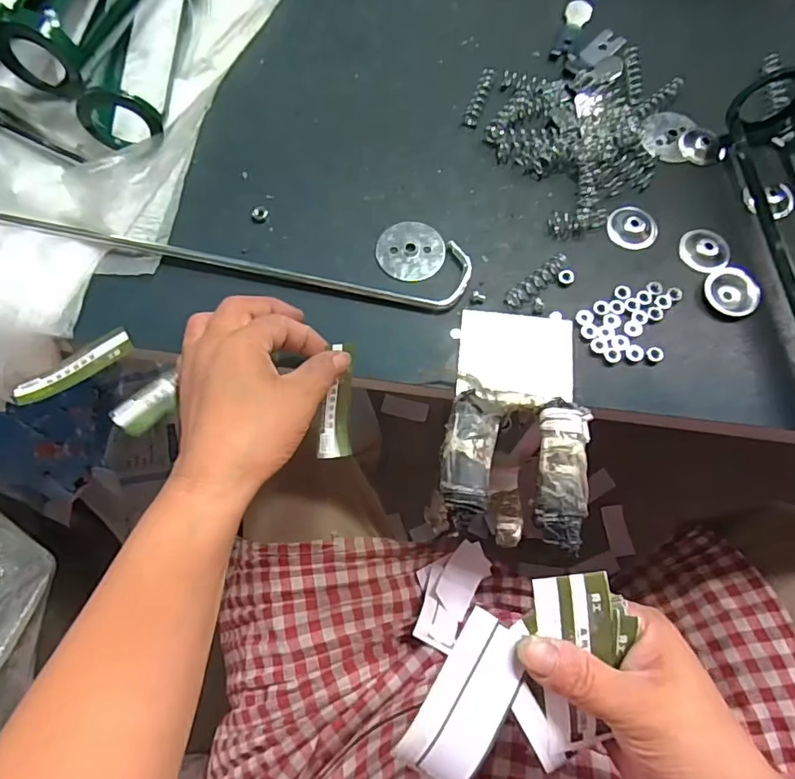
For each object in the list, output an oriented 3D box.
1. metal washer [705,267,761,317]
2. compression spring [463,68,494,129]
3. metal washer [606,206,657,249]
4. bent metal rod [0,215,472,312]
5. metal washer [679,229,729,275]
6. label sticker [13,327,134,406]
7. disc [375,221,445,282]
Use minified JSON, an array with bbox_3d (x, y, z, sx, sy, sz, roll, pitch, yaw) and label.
[{"bbox_3d":[0.223,-0.065,0.343,0.035,0.007,0.034,0,72,-1],"label":"metal washer"},{"bbox_3d":[0.062,-0.223,0.392,0.011,0.010,0.052,19,72,5],"label":"compression spring"},{"bbox_3d":[0.165,-0.114,0.358,0.032,0.004,0.032,0,72,-1],"label":"metal washer"},{"bbox_3d":[-0.110,-0.103,0.357,0.322,0.009,0.046,11,72,3],"label":"bent metal rod"},{"bbox_3d":[0.212,-0.096,0.353,0.038,0.005,0.033,-25,74,-9],"label":"metal washer"},{"bbox_3d":[-0.209,-0.014,0.334,0.075,0.011,0.018,-33,75,-11],"label":"label sticker"},{"bbox_3d":[0.009,-0.097,0.354,0.045,0.004,0.044,6,72,1],"label":"disc"}]

